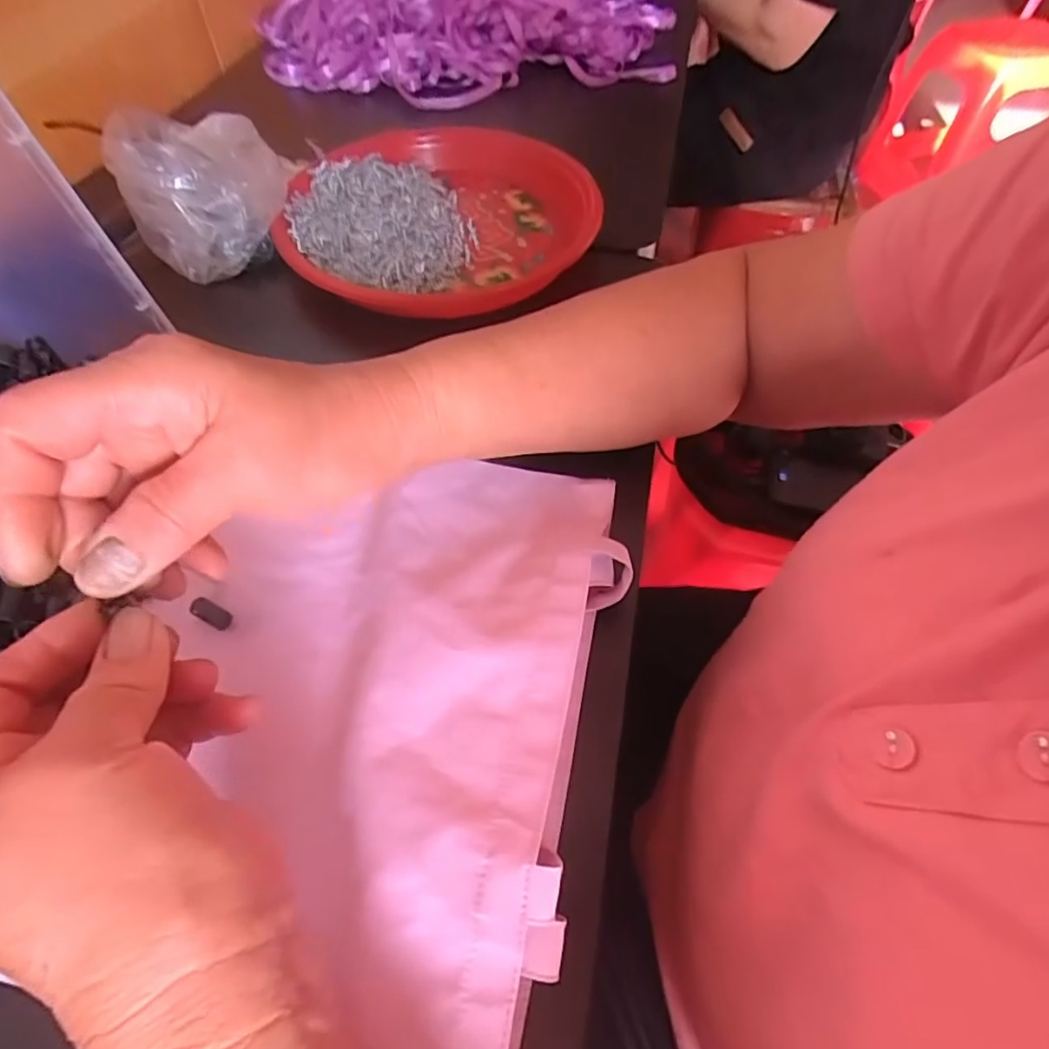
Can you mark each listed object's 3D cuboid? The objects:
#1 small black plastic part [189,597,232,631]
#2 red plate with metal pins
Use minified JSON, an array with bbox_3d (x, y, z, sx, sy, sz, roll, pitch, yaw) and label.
[{"bbox_3d":[-0.146,0.041,0.286,0.019,0.006,0.008,32,58,-4],"label":"small black plastic part"},{"bbox_3d":[-0.065,-0.234,0.467,0.224,0.033,0.212,0,54,0],"label":"red plate with metal pins"}]

